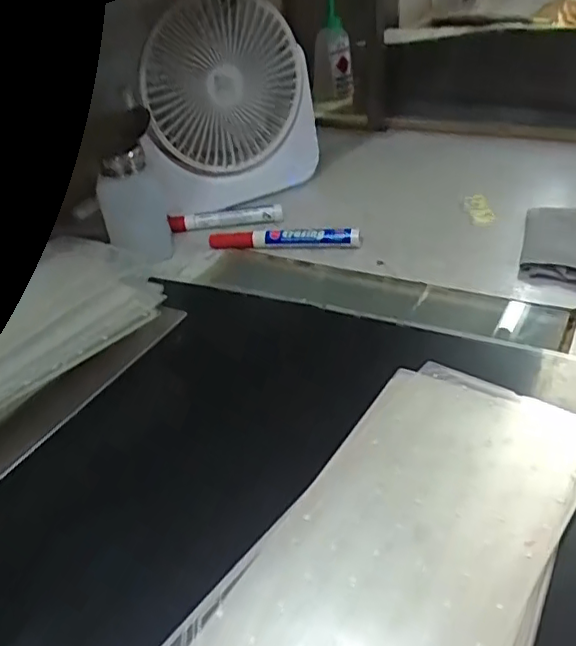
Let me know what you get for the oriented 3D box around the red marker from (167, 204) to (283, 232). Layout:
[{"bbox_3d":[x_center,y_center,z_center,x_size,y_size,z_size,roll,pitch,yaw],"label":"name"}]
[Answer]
[{"bbox_3d":[-0.062,-0.106,0.601,0.112,0.018,0.020,-5,33,2],"label":"red marker"}]

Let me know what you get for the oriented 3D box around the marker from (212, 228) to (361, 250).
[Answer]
[{"bbox_3d":[-0.005,-0.076,0.549,0.140,0.019,0.013,1,34,12],"label":"marker"}]

